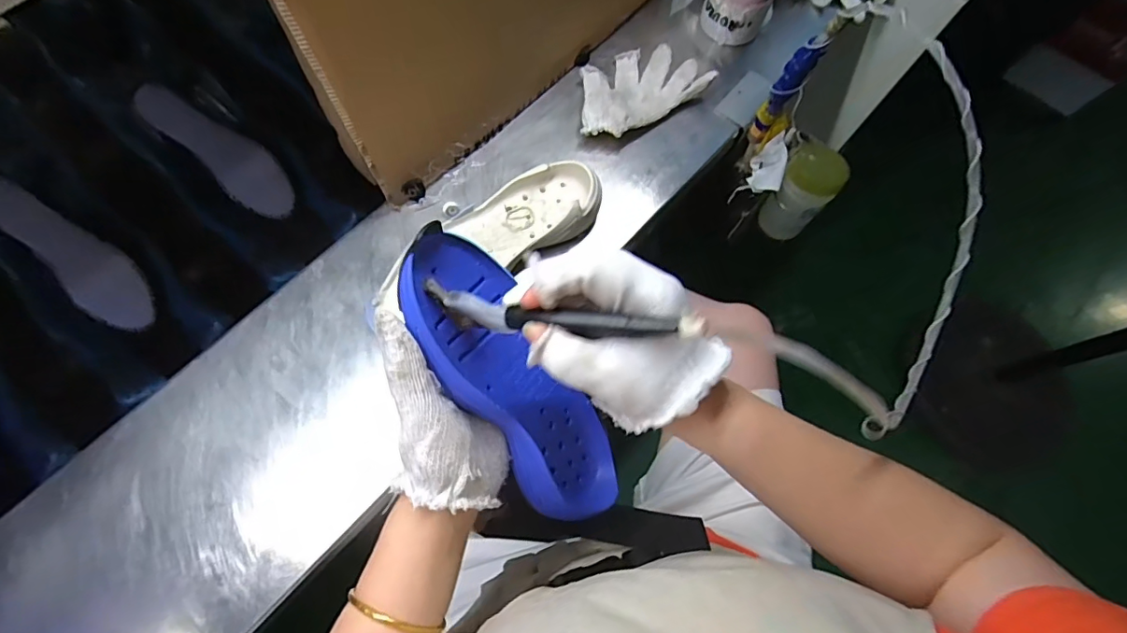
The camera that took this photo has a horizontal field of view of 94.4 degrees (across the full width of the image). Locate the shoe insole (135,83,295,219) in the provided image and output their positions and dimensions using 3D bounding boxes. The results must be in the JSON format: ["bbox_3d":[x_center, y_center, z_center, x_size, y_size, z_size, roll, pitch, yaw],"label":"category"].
[{"bbox_3d":[-0.403,-0.196,0.617,0.194,0.011,0.064,43,84,-10],"label":"shoe insole"}]

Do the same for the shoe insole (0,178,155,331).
[{"bbox_3d":[-0.526,-0.067,0.556,0.197,0.012,0.060,47,72,-12],"label":"shoe insole"}]

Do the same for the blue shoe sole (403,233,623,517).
[{"bbox_3d":[-0.036,0.045,0.367,0.228,0.045,0.088,58,40,-23],"label":"blue shoe sole"}]

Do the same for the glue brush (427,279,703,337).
[{"bbox_3d":[-0.007,0.000,0.288,0.156,0.025,0.015,6,67,22],"label":"glue brush"}]

